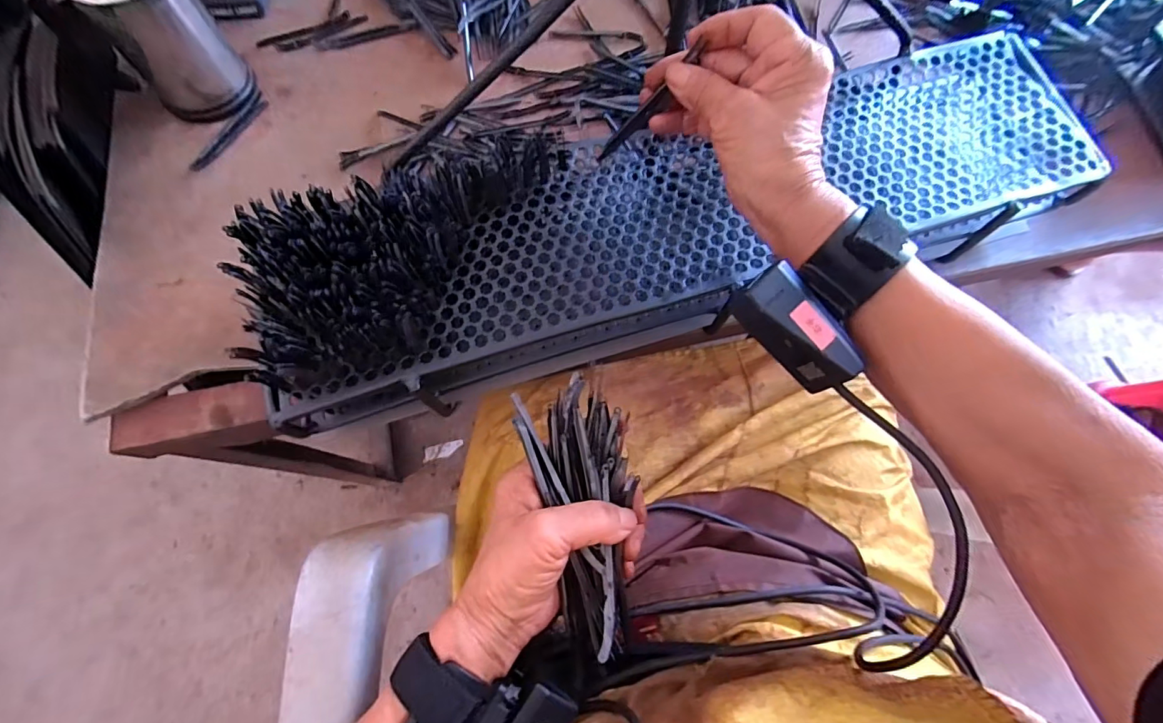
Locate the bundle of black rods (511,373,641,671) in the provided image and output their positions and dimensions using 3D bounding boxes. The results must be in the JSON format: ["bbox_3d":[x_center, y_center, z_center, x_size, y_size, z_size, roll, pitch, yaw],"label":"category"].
[{"bbox_3d":[0.002,0.090,0.272,0.062,0.040,0.152,-7,82,-3],"label":"bundle of black rods"}]

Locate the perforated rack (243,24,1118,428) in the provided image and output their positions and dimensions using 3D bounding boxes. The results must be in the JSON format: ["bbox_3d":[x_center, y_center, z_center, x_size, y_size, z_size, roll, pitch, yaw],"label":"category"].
[{"bbox_3d":[0.077,-0.108,0.359,0.599,0.096,0.161,-17,73,-6],"label":"perforated rack"}]

